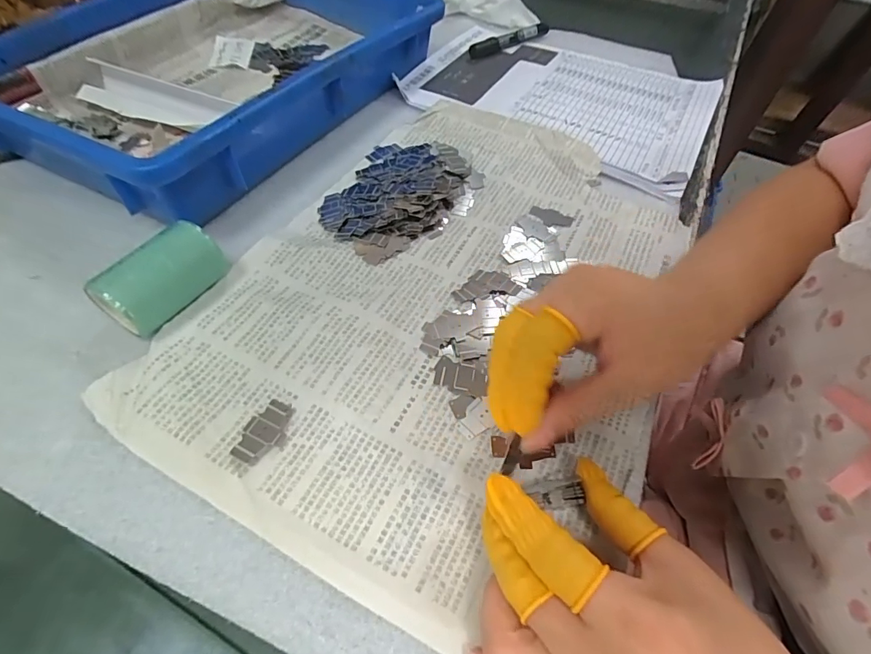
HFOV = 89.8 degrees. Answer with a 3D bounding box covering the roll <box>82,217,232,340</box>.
[{"bbox_3d":[-0.159,-0.026,0.259,0.030,0.036,0.069,29,57,16],"label":"roll"}]

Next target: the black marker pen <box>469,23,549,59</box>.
[{"bbox_3d":[0.093,-0.351,0.532,0.131,0.016,0.016,-29,61,-23],"label":"black marker pen"}]

